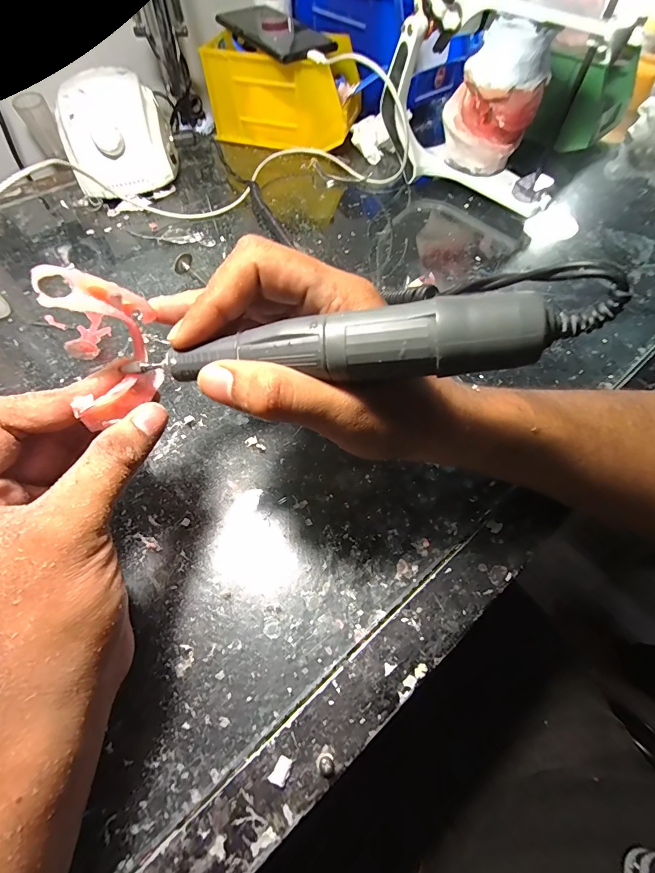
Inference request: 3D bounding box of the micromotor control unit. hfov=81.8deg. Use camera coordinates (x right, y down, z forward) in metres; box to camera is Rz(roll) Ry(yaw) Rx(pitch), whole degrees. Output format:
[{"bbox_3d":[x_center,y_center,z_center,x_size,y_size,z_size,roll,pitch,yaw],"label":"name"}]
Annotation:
[{"bbox_3d":[-0.225,-0.324,0.410,0.104,0.080,0.121,-19,62,-12],"label":"micromotor control unit"}]

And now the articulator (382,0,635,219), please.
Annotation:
[{"bbox_3d":[0.154,-0.330,0.376,0.192,0.152,0.109,29,63,15],"label":"articulator"}]

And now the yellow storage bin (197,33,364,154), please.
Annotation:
[{"bbox_3d":[-0.053,-0.420,0.464,0.166,0.087,0.094,11,60,5],"label":"yellow storage bin"}]

